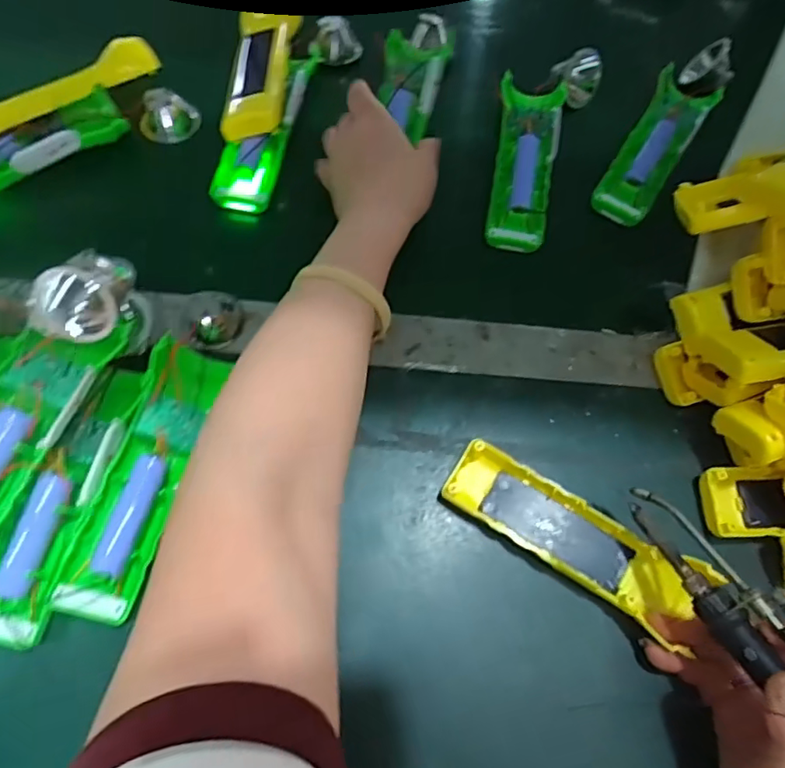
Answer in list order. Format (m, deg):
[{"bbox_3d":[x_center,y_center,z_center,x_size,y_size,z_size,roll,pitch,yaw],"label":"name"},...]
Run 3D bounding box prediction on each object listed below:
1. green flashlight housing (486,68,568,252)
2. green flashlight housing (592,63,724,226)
[{"bbox_3d":[0.105,-0.180,0.456,0.051,0.022,0.162,13,67,2],"label":"green flashlight housing"},{"bbox_3d":[0.217,-0.197,0.472,0.046,0.019,0.155,32,69,9],"label":"green flashlight housing"}]

